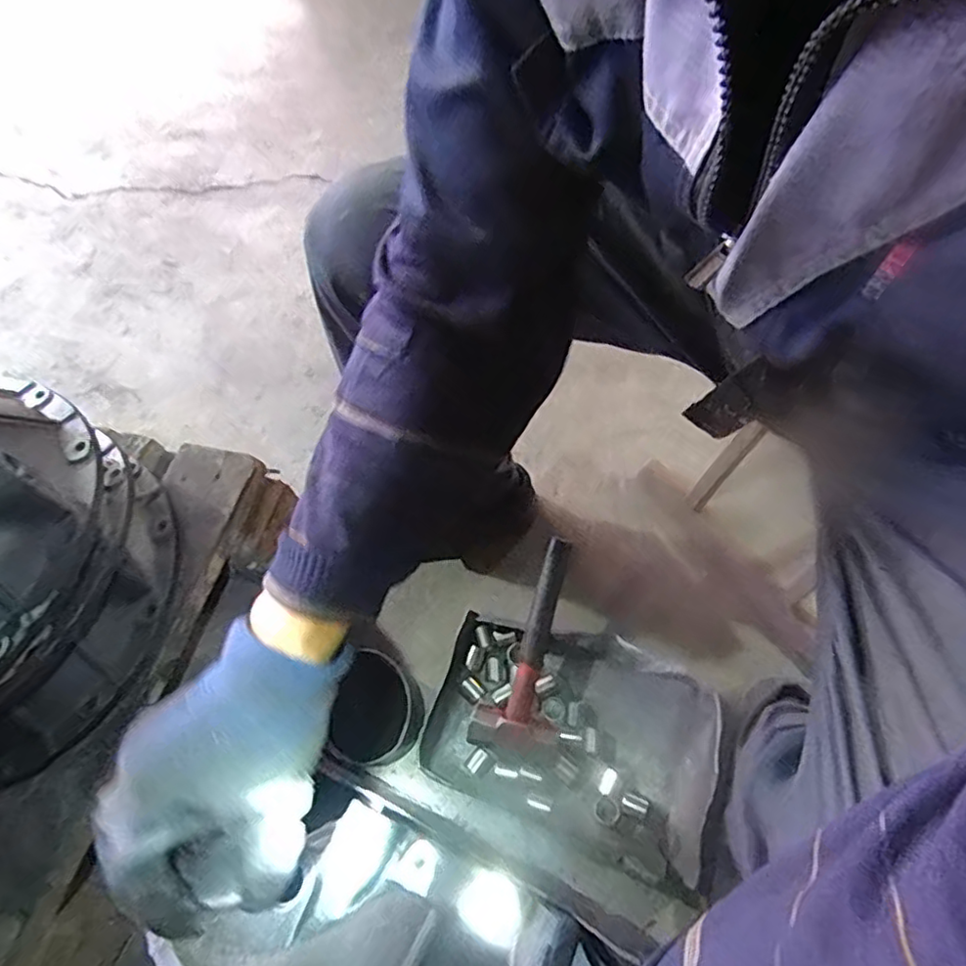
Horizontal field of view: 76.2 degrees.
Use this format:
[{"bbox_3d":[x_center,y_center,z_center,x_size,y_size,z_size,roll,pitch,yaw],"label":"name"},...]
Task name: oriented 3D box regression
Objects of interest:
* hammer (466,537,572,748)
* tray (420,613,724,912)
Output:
[{"bbox_3d":[0.061,0.189,0.717,0.088,0.032,0.248,17,88,13],"label":"hammer"},{"bbox_3d":[0.102,0.283,0.704,0.321,0.071,0.217,19,64,14],"label":"tray"}]

